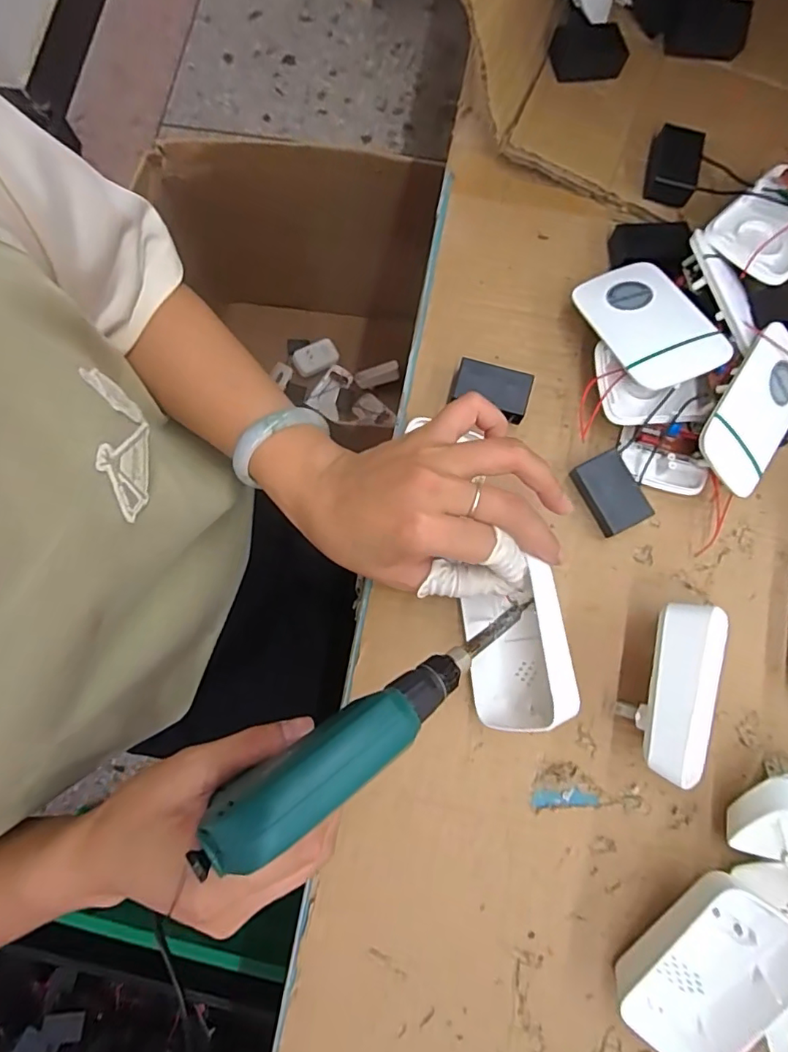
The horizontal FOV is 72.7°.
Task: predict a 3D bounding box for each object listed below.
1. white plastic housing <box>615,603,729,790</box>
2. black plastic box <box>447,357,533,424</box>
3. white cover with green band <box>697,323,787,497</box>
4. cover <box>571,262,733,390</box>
[{"bbox_3d":[0.151,0.090,0.300,0.035,0.053,0.091,11,80,3],"label":"white plastic housing"},{"bbox_3d":[0.064,-0.089,0.350,0.050,0.017,0.027,15,81,4],"label":"black plastic box"},{"bbox_3d":[0.215,-0.068,0.317,0.057,0.009,0.092,40,82,-20],"label":"white cover with green band"},{"bbox_3d":[0.153,-0.125,0.325,0.060,0.008,0.093,-24,62,-3],"label":"cover"}]

